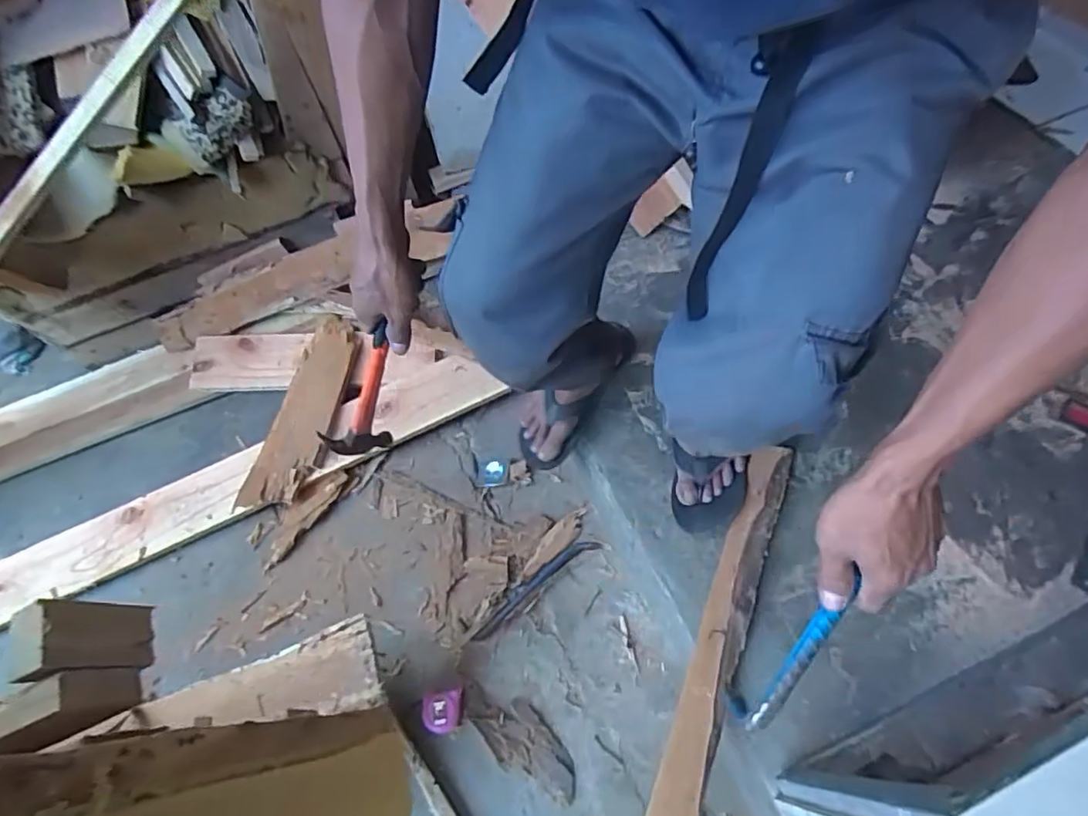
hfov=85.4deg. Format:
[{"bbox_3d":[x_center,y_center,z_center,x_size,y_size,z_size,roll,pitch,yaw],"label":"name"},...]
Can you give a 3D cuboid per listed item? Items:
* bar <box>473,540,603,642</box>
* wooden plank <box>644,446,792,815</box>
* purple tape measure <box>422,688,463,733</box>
[{"bbox_3d":[-0.014,0.302,1.002,0.257,0.014,0.036,-35,65,-16],"label":"bar"},{"bbox_3d":[0.242,0.315,0.806,0.062,0.035,0.587,19,64,13],"label":"wooden plank"},{"bbox_3d":[-0.154,0.463,0.899,0.061,0.022,0.055,-13,61,-5],"label":"purple tape measure"}]

